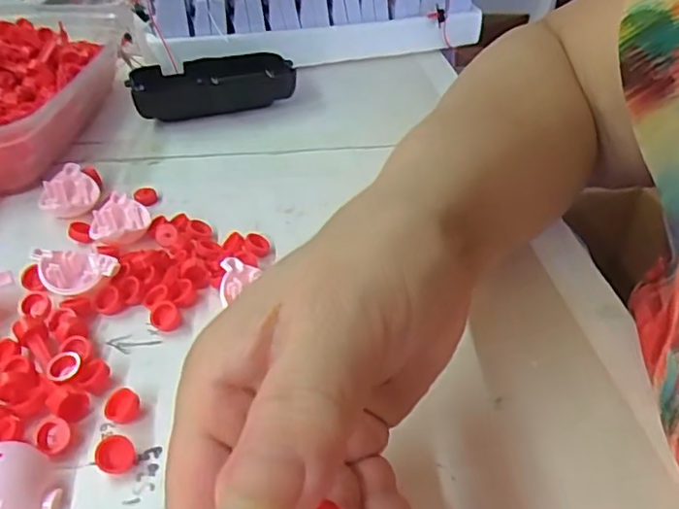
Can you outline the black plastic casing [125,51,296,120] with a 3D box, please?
[{"bbox_3d":[-0.090,-0.119,0.432,0.112,0.027,0.044,-13,40,-19],"label":"black plastic casing"}]

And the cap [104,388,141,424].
[{"bbox_3d":[-0.079,0.056,0.222,0.012,0.007,0.011,1,38,-1],"label":"cap"}]

